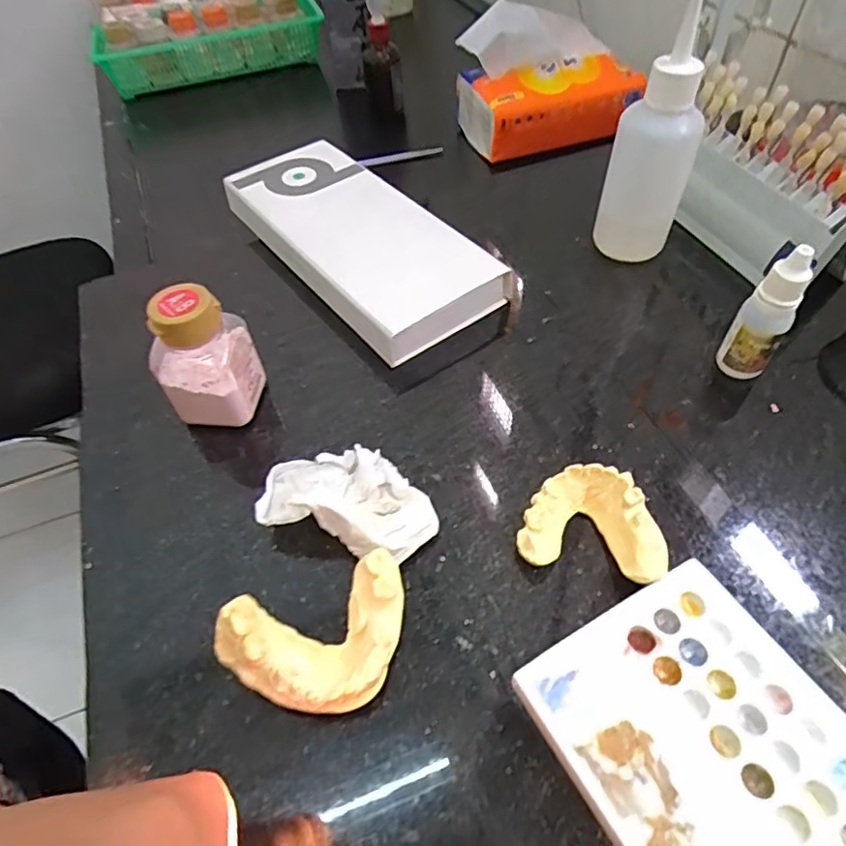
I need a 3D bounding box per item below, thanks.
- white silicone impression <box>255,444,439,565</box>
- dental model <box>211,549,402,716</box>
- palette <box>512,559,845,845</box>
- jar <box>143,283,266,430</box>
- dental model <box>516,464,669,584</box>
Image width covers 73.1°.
[{"bbox_3d":[-0.034,0.035,0.267,0.081,0.025,0.048,12,54,13],"label":"white silicone impression"},{"bbox_3d":[-0.039,0.087,0.224,0.073,0.029,0.049,-19,53,-11],"label":"dental model"},{"bbox_3d":[0.113,0.130,0.191,0.094,0.012,0.150,-27,55,-16],"label":"palette"},{"bbox_3d":[-0.113,-0.034,0.294,0.043,0.075,0.040,-3,52,2],"label":"jar"},{"bbox_3d":[0.076,0.044,0.255,0.060,0.021,0.047,9,53,11],"label":"dental model"}]

